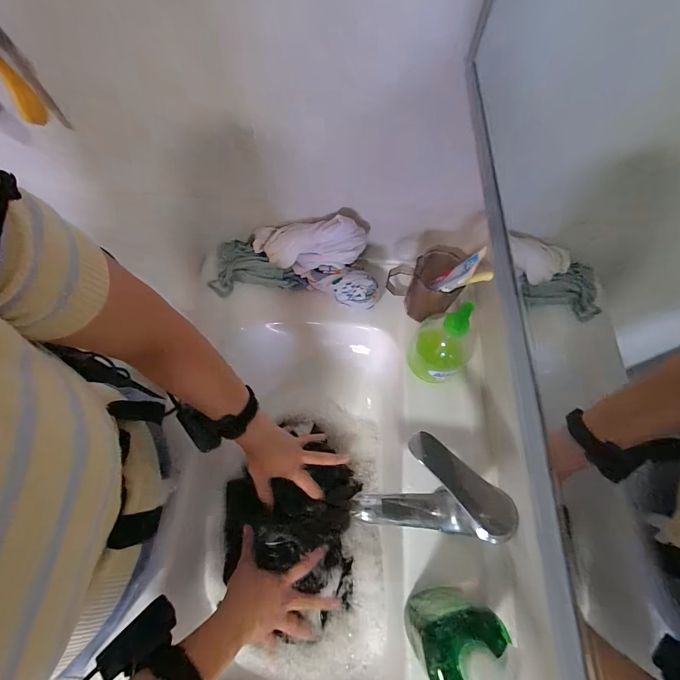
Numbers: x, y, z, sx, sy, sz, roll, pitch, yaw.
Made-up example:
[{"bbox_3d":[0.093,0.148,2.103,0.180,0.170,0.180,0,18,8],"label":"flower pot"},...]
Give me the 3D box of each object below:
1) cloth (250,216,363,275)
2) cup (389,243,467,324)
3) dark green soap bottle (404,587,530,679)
[{"bbox_3d":[-0.050,-0.150,0.532,0.180,0.067,0.055,1,65,15],"label":"cloth"},{"bbox_3d":[0.131,-0.090,0.536,0.108,0.095,0.080,17,66,7],"label":"cup"},{"bbox_3d":[0.109,0.292,0.321,0.060,0.156,0.077,22,67,9],"label":"dark green soap bottle"}]

